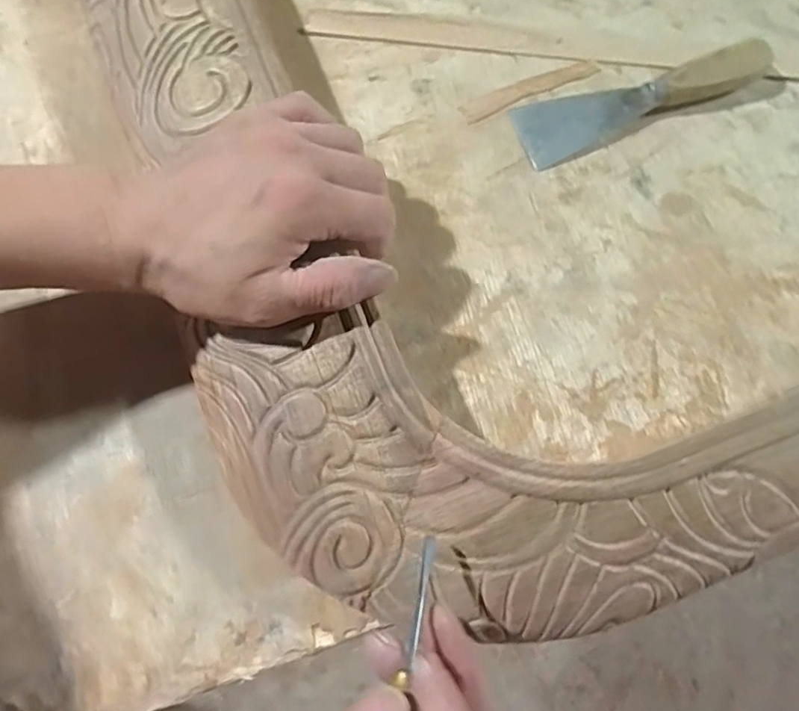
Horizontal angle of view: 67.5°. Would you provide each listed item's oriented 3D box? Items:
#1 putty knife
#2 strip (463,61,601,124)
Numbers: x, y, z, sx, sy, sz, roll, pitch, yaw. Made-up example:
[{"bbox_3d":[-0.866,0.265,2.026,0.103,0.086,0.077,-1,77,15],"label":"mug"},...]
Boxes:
[{"bbox_3d":[0.151,-0.162,0.369,0.162,0.021,0.042,-20,74,-9],"label":"putty knife"},{"bbox_3d":[0.084,-0.169,0.377,0.094,0.004,0.014,-25,75,-10],"label":"strip"}]

